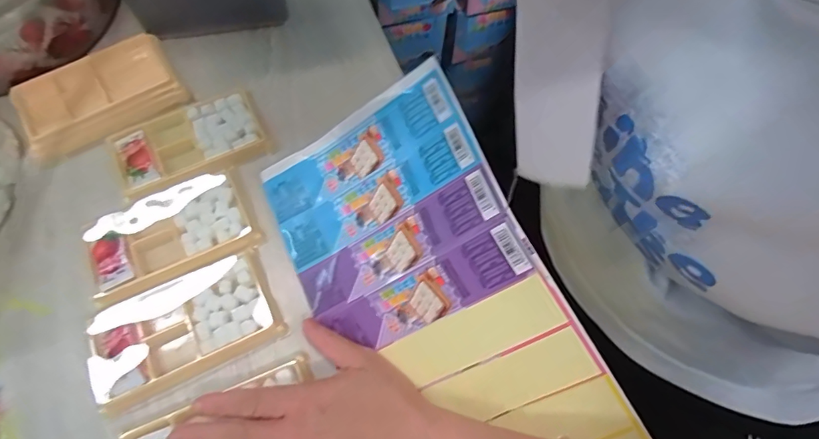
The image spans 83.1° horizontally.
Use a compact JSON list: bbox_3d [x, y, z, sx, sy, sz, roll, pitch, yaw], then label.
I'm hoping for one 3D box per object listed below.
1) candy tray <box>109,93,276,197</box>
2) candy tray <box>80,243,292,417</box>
[{"bbox_3d":[-0.198,-0.068,0.419,0.126,0.020,0.075,-24,69,-11],"label":"candy tray"},{"bbox_3d":[-0.174,0.081,0.351,0.139,0.013,0.079,-25,69,-11],"label":"candy tray"}]

